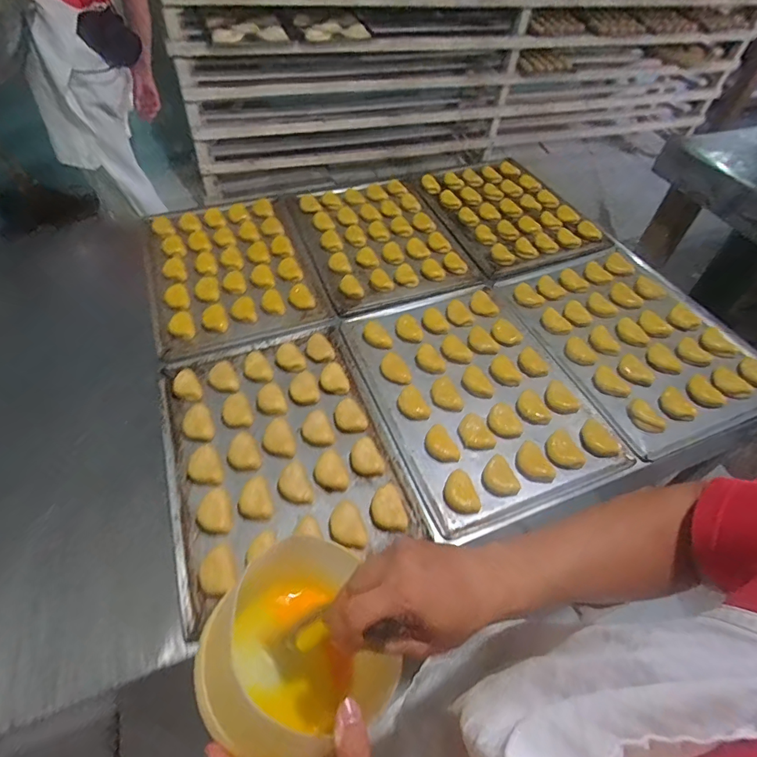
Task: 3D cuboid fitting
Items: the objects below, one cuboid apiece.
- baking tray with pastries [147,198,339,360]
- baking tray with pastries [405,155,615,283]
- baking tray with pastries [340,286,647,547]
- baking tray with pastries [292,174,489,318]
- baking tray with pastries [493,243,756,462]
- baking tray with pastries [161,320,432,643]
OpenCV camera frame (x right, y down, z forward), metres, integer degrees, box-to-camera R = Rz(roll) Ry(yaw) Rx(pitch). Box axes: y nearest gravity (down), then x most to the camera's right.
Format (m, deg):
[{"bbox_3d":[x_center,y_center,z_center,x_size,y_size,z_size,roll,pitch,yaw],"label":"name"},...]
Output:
[{"bbox_3d":[-0.313,-0.248,0.968,0.327,0.027,0.444,-17,55,-13],"label":"baking tray with pastries"},{"bbox_3d":[0.302,-0.426,1.115,0.332,0.031,0.438,-20,56,-15],"label":"baking tray with pastries"},{"bbox_3d":[0.157,0.011,0.788,0.339,0.032,0.458,-18,55,-14],"label":"baking tray with pastries"},{"bbox_3d":[0.001,-0.322,1.040,0.327,0.033,0.441,-19,56,-15],"label":"baking tray with pastries"},{"bbox_3d":[0.477,-0.096,0.861,0.341,0.028,0.478,-20,56,-16],"label":"baking tray with pastries"},{"bbox_3d":[-0.156,0.100,0.712,0.333,0.033,0.453,-16,55,-13],"label":"baking tray with pastries"}]

